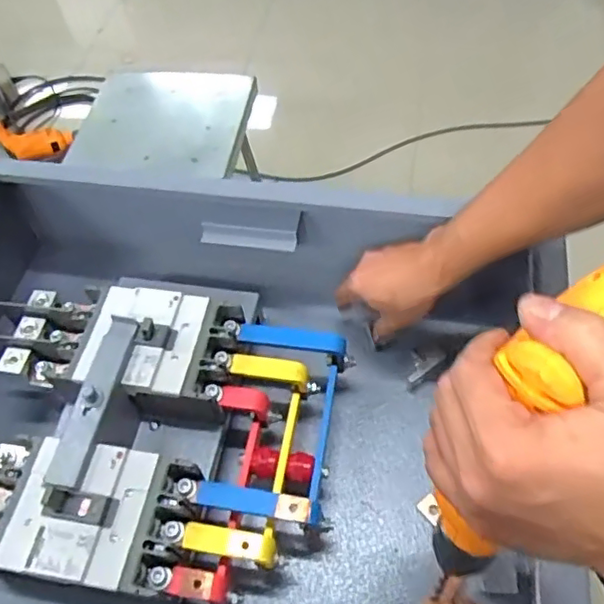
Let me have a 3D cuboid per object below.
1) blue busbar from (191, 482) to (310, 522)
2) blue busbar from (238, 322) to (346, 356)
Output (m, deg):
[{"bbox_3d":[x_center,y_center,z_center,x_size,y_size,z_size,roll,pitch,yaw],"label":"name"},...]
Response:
[{"bbox_3d":[-0.042,0.166,0.497,0.096,0.012,0.019,6,57,9],"label":"blue busbar"},{"bbox_3d":[-0.009,0.036,0.588,0.104,0.015,0.021,6,57,8],"label":"blue busbar"}]

